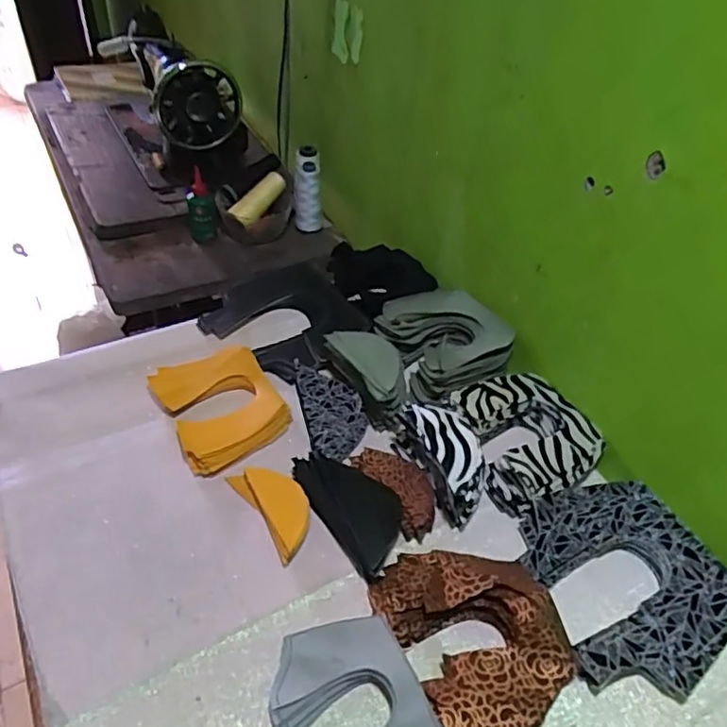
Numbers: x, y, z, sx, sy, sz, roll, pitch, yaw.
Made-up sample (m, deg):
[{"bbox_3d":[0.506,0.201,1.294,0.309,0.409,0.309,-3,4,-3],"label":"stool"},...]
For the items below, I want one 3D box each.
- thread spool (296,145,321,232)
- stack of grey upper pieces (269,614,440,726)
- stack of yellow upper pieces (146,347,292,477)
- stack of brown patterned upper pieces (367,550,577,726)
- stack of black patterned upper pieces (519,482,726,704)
[{"bbox_3d":[-0.090,-0.284,1.020,0.044,0.137,0.041,-1,14,-6],"label":"thread spool"},{"bbox_3d":[-0.010,0.285,0.503,0.114,0.029,0.149,-17,47,-21],"label":"stack of grey upper pieces"},{"bbox_3d":[-0.166,0.050,0.738,0.125,0.033,0.159,-21,49,-25],"label":"stack of yellow upper pieces"},{"bbox_3d":[0.101,0.241,0.546,0.132,0.051,0.185,-15,47,-20],"label":"stack of brown patterned upper pieces"},{"bbox_3d":[0.252,0.210,0.601,0.175,0.038,0.192,-12,46,-16],"label":"stack of black patterned upper pieces"}]

